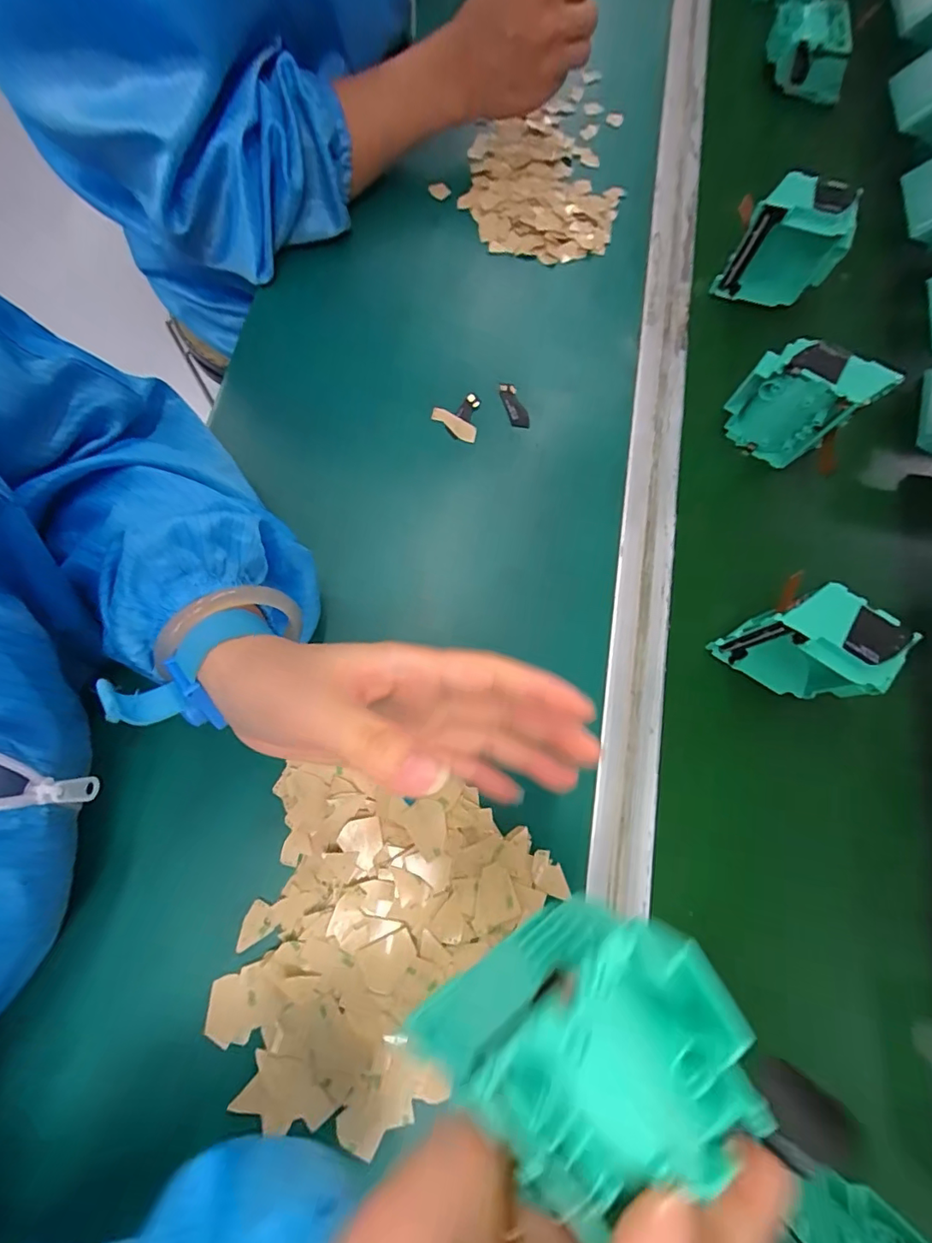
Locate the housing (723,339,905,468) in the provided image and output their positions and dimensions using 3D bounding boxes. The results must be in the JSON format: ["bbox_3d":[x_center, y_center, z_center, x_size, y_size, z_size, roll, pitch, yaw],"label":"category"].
[{"bbox_3d":[0.230,-0.149,0.357,0.078,0.084,0.030,30,75,11],"label":"housing"}]

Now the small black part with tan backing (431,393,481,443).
[{"bbox_3d":[-0.008,-0.151,0.379,0.034,0.017,0.036,8,72,5],"label":"small black part with tan backing"}]

